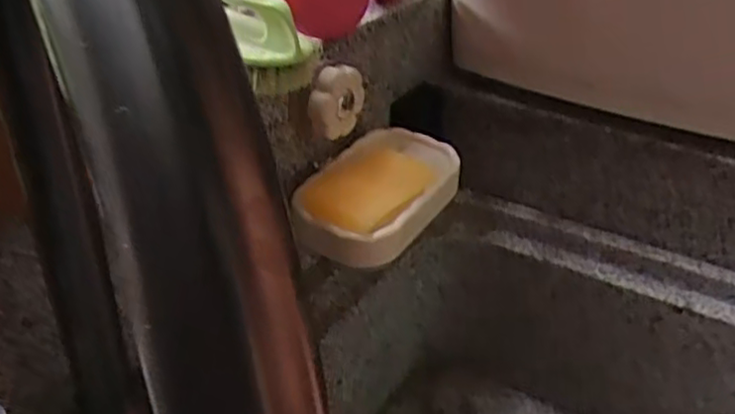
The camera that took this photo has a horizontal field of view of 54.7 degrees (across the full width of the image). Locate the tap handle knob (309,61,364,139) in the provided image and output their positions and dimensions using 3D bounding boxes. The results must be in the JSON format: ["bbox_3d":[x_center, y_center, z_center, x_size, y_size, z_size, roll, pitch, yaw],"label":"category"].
[{"bbox_3d":[-0.024,-0.081,0.533,0.022,0.053,0.050,21,38,28],"label":"tap handle knob"}]

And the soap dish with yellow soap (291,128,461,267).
[{"bbox_3d":[0.013,-0.011,0.550,0.093,0.035,0.151,18,36,23],"label":"soap dish with yellow soap"}]

